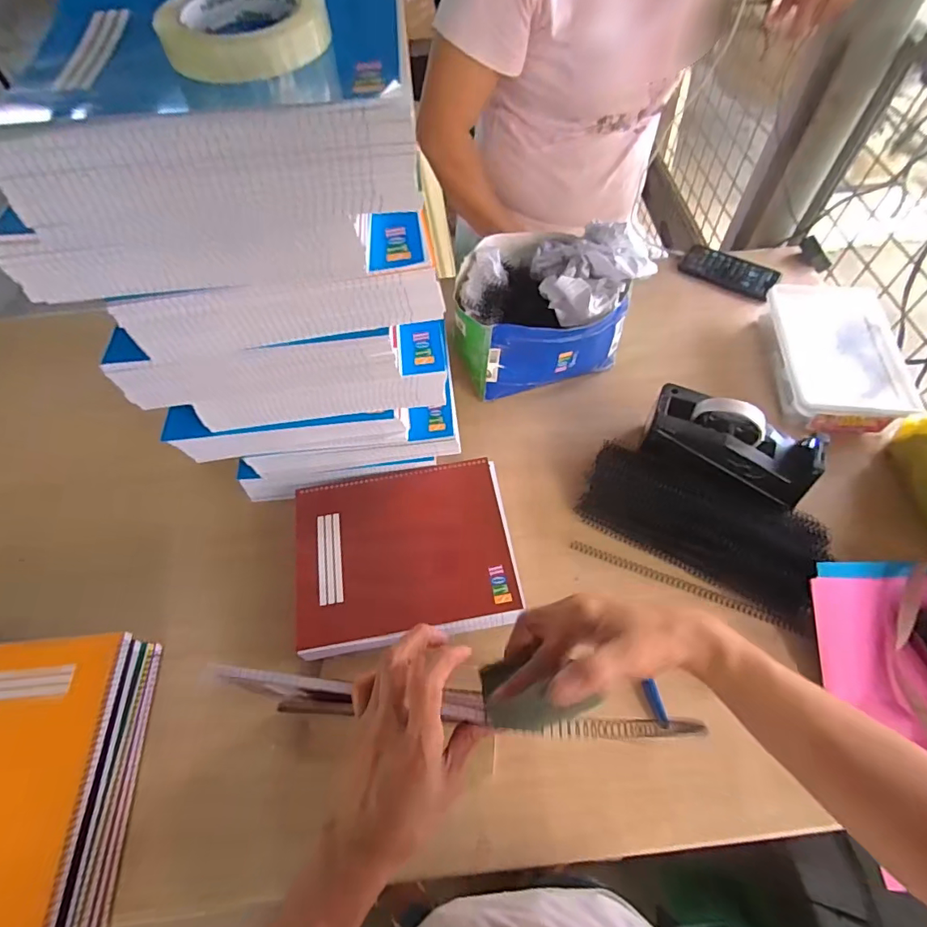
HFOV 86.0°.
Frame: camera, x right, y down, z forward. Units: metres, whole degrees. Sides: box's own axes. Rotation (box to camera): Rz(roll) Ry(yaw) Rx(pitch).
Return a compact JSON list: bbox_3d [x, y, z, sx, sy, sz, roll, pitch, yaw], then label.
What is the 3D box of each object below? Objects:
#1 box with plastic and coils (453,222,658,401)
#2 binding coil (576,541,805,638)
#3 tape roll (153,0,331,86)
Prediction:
[{"bbox_3d":[0.113,-0.236,0.702,0.240,0.154,0.210,-5,60,-1],"label":"box with plastic and coils"},{"bbox_3d":[0.251,0.140,0.576,0.256,0.013,0.016,20,62,13],"label":"binding coil"},{"bbox_3d":[-0.142,-0.281,0.320,0.100,0.022,0.097,-1,60,1],"label":"tape roll"}]

